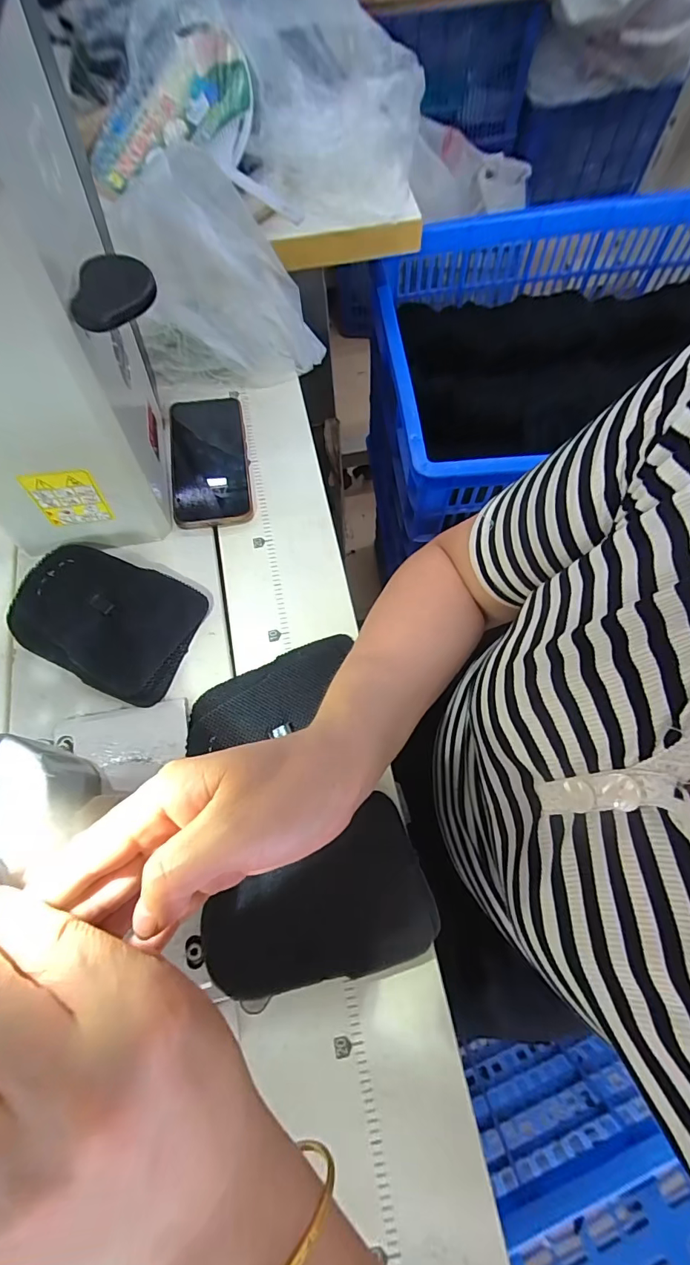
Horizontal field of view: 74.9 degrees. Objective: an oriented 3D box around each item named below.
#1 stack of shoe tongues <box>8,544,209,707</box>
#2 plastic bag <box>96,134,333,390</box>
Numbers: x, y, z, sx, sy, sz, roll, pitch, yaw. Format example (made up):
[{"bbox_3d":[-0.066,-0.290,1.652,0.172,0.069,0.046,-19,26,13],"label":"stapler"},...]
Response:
[{"bbox_3d":[-0.205,-0.013,0.387,0.147,0.041,0.108,22,71,9],"label":"stack of shoe tongues"},{"bbox_3d":[-0.135,-0.365,0.460,0.178,0.175,0.136,-26,71,-9],"label":"plastic bag"}]

